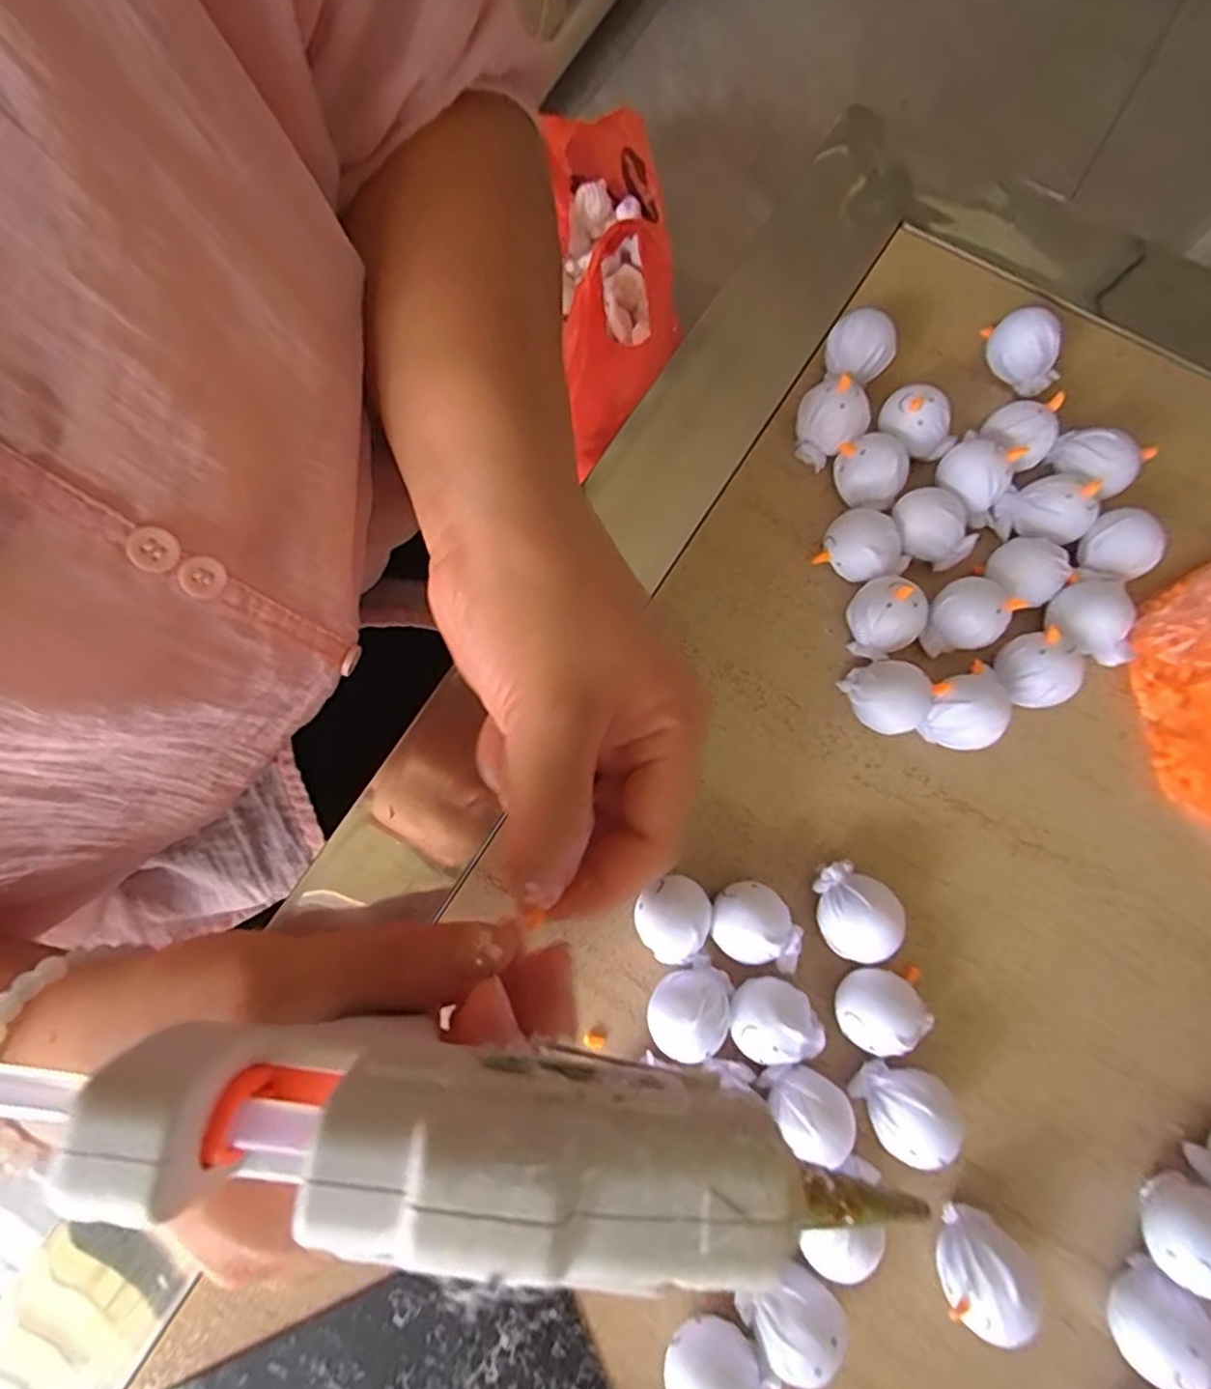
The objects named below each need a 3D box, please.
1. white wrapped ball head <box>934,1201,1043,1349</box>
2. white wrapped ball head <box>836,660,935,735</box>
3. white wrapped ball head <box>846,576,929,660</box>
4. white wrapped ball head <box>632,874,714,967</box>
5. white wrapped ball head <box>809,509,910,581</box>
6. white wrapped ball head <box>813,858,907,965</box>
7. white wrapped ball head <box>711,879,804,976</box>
[{"bbox_3d":[0.110,0.171,0.201,0.021,0.031,0.026,20,79,6],"label":"white wrapped ball head"},{"bbox_3d":[0.100,0.001,0.241,0.024,0.022,0.026,0,78,1],"label":"white wrapped ball head"},{"bbox_3d":[0.100,-0.027,0.243,0.025,0.031,0.022,41,82,9],"label":"white wrapped ball head"},{"bbox_3d":[0.022,0.074,0.225,0.024,0.027,0.024,0,78,1],"label":"white wrapped ball head"},{"bbox_3d":[0.097,-0.053,0.250,0.031,0.025,0.021,32,80,8],"label":"white wrapped ball head"},{"bbox_3d":[0.083,0.073,0.225,0.029,0.025,0.026,37,81,9],"label":"white wrapped ball head"},{"bbox_3d":[0.051,0.076,0.225,0.029,0.025,0.024,13,78,4],"label":"white wrapped ball head"}]

